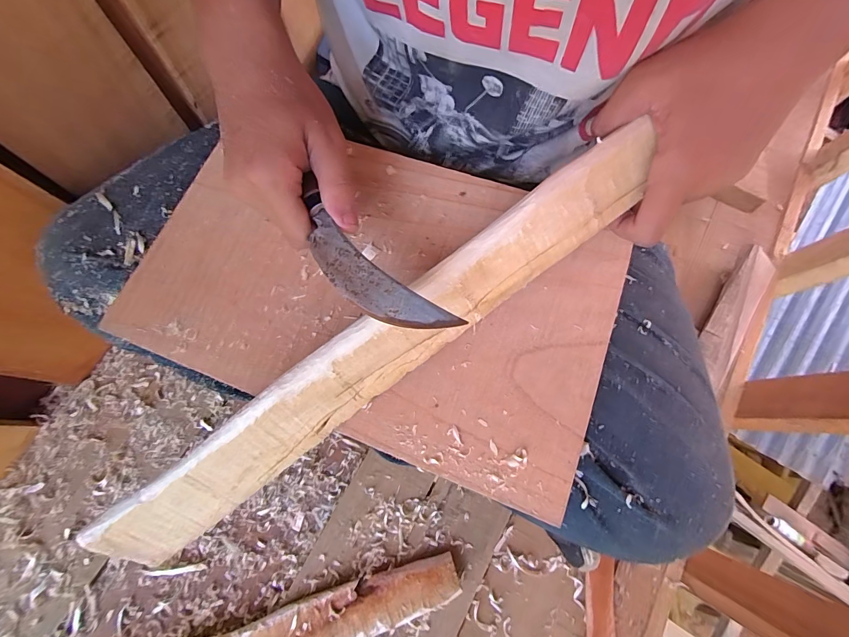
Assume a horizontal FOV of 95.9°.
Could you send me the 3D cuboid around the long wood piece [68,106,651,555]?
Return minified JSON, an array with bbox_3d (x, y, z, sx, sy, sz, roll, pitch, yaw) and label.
[{"bbox_3d":[-0.019,0.015,0.229,0.382,0.029,0.039,-37,79,-3],"label":"long wood piece"}]

